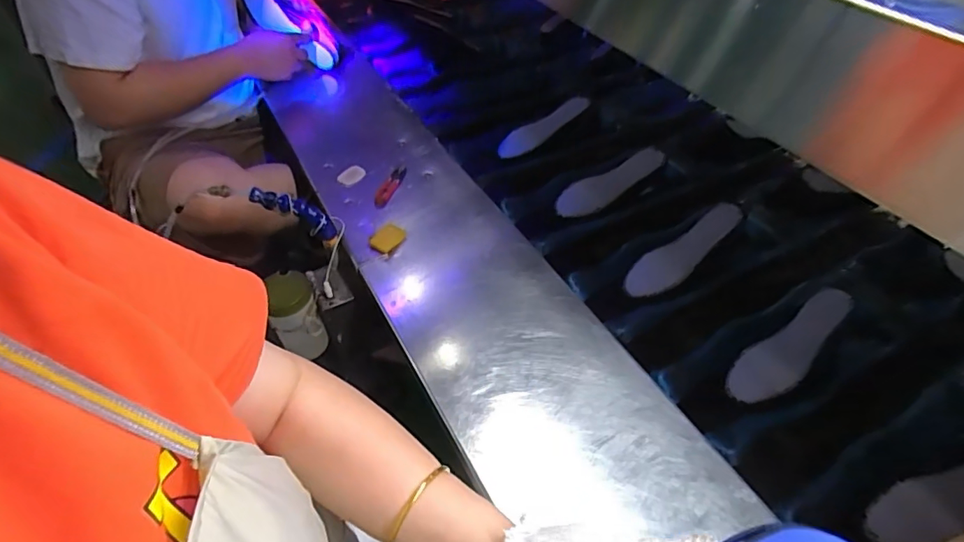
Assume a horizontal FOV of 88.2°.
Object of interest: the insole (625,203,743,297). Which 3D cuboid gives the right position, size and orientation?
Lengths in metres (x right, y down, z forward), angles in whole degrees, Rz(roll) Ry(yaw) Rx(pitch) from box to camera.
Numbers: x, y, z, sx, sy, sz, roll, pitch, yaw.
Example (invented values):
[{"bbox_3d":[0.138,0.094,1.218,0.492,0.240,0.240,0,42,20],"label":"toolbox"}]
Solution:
[{"bbox_3d":[0.295,-0.029,0.732,0.194,0.016,0.057,-39,55,5],"label":"insole"}]

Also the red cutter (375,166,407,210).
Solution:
[{"bbox_3d":[-0.149,-0.138,0.815,0.024,0.005,0.110,16,49,7],"label":"red cutter"}]

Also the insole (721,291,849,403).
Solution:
[{"bbox_3d":[0.395,0.097,0.635,0.193,0.010,0.061,-41,59,-5],"label":"insole"}]

